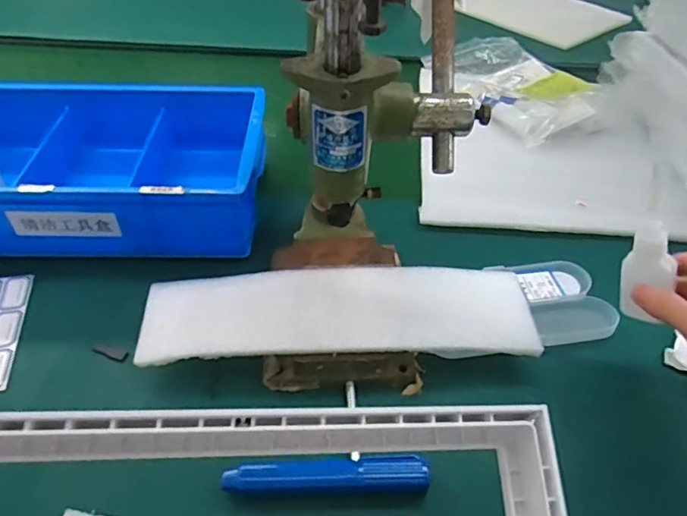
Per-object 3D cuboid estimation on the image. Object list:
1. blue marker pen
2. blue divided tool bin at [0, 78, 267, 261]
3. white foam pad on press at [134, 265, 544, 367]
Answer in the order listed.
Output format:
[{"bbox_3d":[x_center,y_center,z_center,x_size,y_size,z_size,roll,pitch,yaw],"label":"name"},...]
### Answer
[{"bbox_3d":[-0.012,0.154,0.376,0.141,0.016,0.022,-1,45,-2],"label":"blue marker pen"},{"bbox_3d":[-0.259,-0.095,0.561,0.334,0.092,0.195,-1,45,-2],"label":"blue divided tool bin"},{"bbox_3d":[-0.003,0.042,0.446,0.319,0.012,0.086,-1,51,-3],"label":"white foam pad on press"}]

